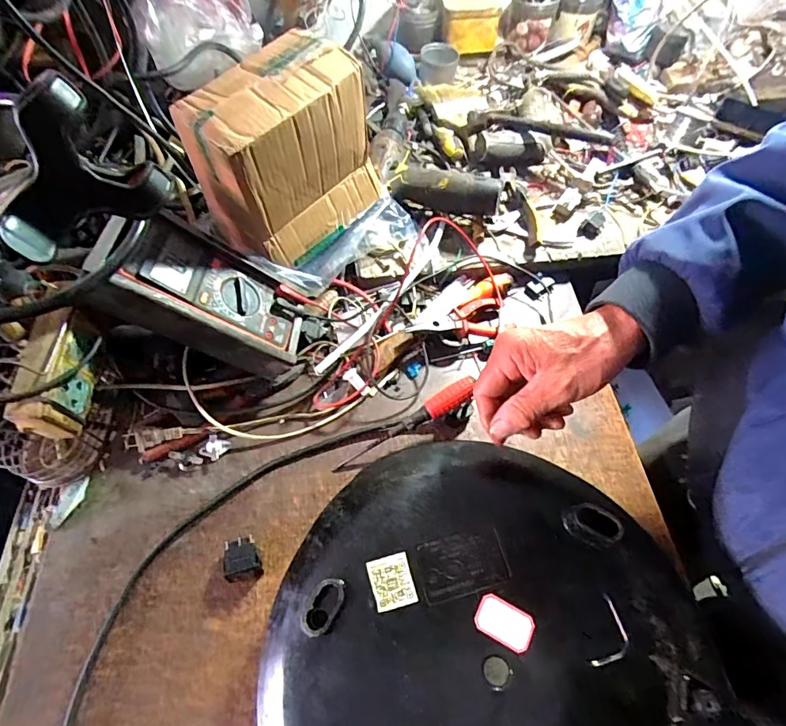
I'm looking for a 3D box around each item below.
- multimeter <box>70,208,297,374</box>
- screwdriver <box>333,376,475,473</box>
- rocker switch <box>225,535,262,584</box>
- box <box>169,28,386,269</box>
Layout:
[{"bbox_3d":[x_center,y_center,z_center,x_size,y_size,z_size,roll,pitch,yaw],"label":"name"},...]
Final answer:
[{"bbox_3d":[-0.185,-0.066,0.468,0.193,0.048,0.114,24,53,-37],"label":"multimeter"},{"bbox_3d":[0.011,0.064,0.475,0.165,0.019,0.021,-32,62,8],"label":"screwdriver"},{"bbox_3d":[-0.135,0.175,0.420,0.034,0.024,0.035,-10,60,-7],"label":"rocker switch"},{"bbox_3d":[-0.111,-0.224,0.496,0.110,0.161,0.178,37,65,19],"label":"box"}]

